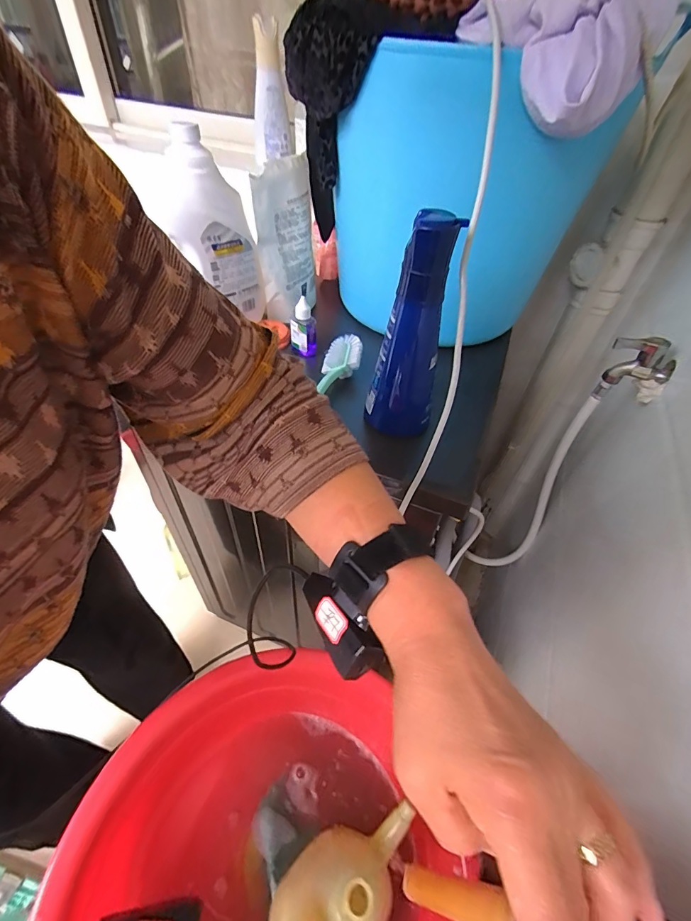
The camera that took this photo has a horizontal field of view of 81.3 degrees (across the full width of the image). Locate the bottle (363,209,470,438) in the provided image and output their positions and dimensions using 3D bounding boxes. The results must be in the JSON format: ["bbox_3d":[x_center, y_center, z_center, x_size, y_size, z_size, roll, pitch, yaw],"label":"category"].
[{"bbox_3d":[0.076,-0.135,0.476,0.080,0.275,0.060,11,48,6],"label":"bottle"}]

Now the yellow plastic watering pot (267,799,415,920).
[{"bbox_3d":[0.010,0.407,0.397,0.088,0.118,0.142,35,54,25],"label":"yellow plastic watering pot"}]

